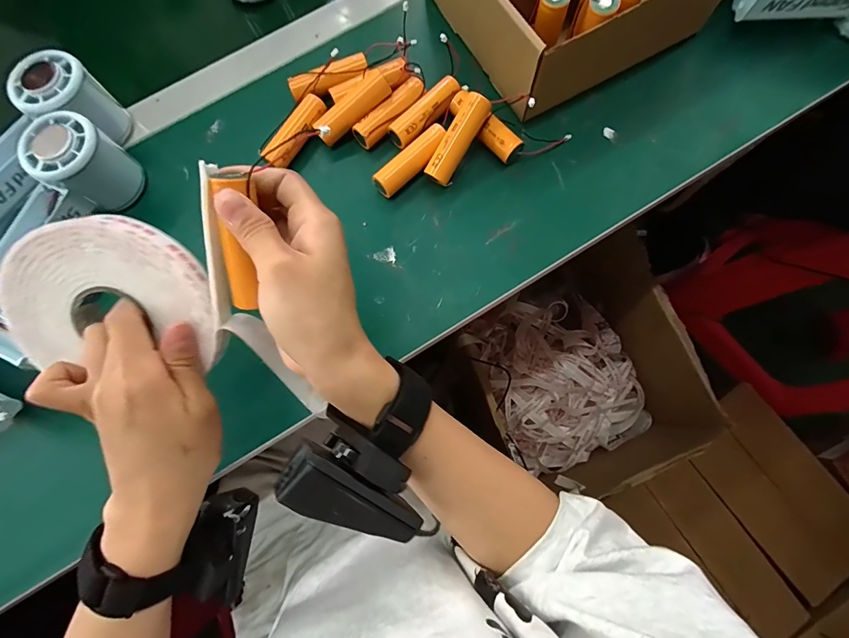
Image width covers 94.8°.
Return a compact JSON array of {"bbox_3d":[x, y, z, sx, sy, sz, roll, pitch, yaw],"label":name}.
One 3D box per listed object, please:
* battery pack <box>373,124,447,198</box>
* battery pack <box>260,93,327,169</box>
[{"bbox_3d":[-0.011,-0.132,0.333,0.073,0.020,0.020,-42,79,-8],"label":"battery pack"},{"bbox_3d":[-0.111,-0.159,0.340,0.022,0.024,0.070,30,79,8],"label":"battery pack"}]

